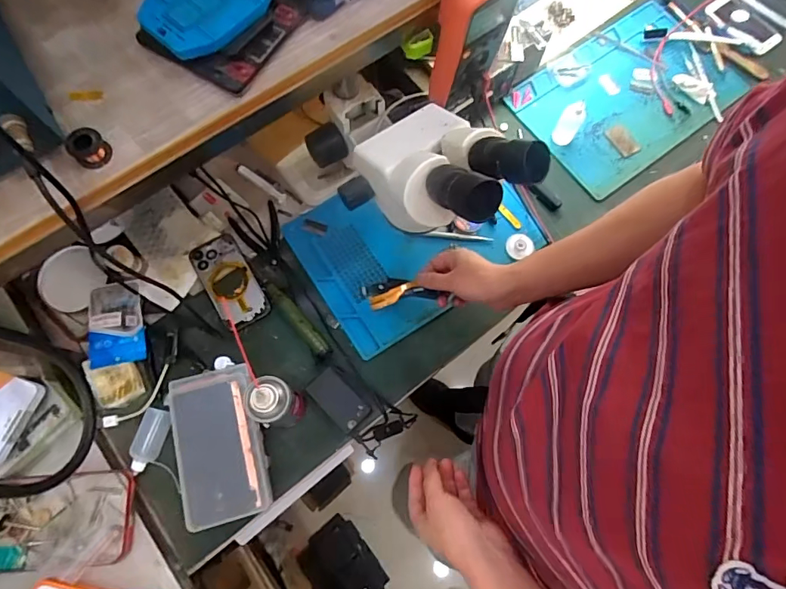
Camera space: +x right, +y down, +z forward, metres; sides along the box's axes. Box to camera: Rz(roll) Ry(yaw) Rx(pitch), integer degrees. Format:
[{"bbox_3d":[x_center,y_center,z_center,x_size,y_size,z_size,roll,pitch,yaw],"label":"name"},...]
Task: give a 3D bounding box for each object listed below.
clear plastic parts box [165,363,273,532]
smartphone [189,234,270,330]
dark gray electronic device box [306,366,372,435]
[{"bbox_3d":[-0.224,0.191,0.610,0.112,0.043,0.193,-19,75,-7],"label":"clear plastic parts box"},{"bbox_3d":[-0.243,-0.021,0.694,0.072,0.015,0.147,-29,76,-17],"label":"smartphone"},{"bbox_3d":[-0.071,0.143,0.636,0.050,0.021,0.086,-41,71,-15],"label":"dark gray electronic device box"}]

